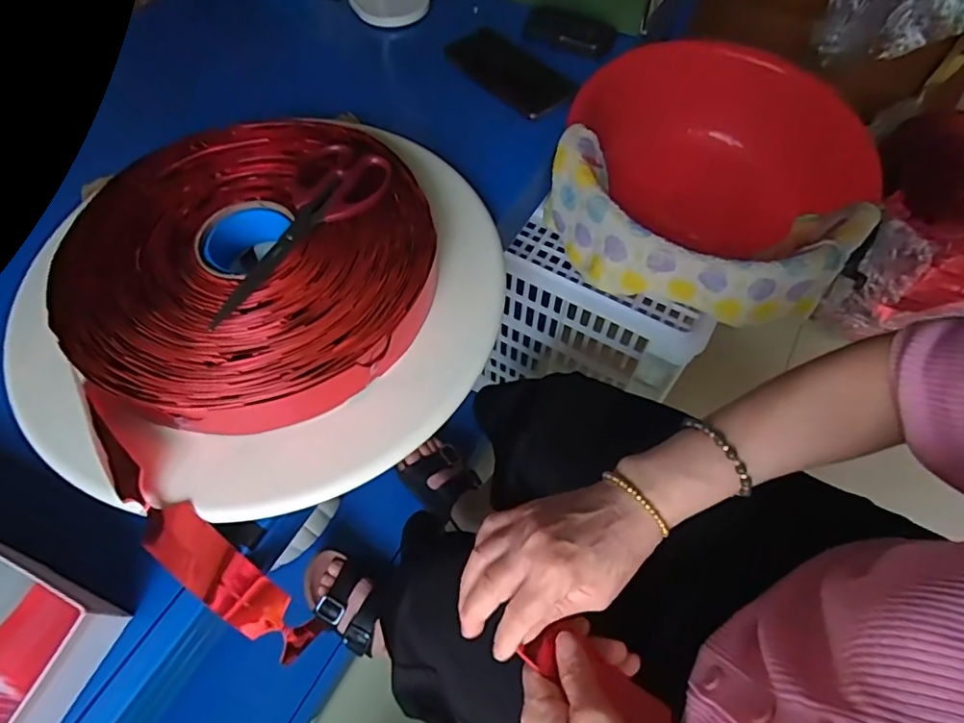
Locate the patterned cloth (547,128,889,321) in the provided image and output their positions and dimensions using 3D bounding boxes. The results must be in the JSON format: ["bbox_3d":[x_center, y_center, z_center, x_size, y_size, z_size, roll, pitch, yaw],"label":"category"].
[{"bbox_3d":[0.218,-0.127,0.563,0.317,0.097,0.136,16,63,9],"label":"patterned cloth"}]

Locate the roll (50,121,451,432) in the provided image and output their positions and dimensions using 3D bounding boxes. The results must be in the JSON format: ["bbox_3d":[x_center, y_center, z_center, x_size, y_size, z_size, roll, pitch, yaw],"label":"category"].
[{"bbox_3d":[-0.186,-0.088,0.449,0.284,0.048,0.287,0,61,0],"label":"roll"}]

